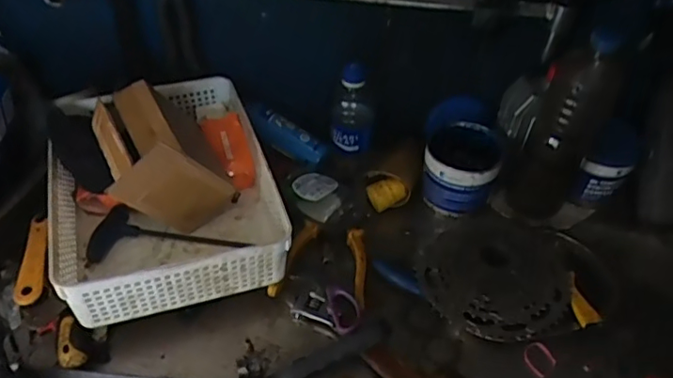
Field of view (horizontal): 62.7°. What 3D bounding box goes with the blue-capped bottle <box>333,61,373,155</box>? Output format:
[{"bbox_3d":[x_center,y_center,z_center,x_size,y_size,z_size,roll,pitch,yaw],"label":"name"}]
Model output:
[{"bbox_3d":[0.025,-0.115,0.795,0.062,0.124,0.050,1,43,0],"label":"blue-capped bottle"}]

